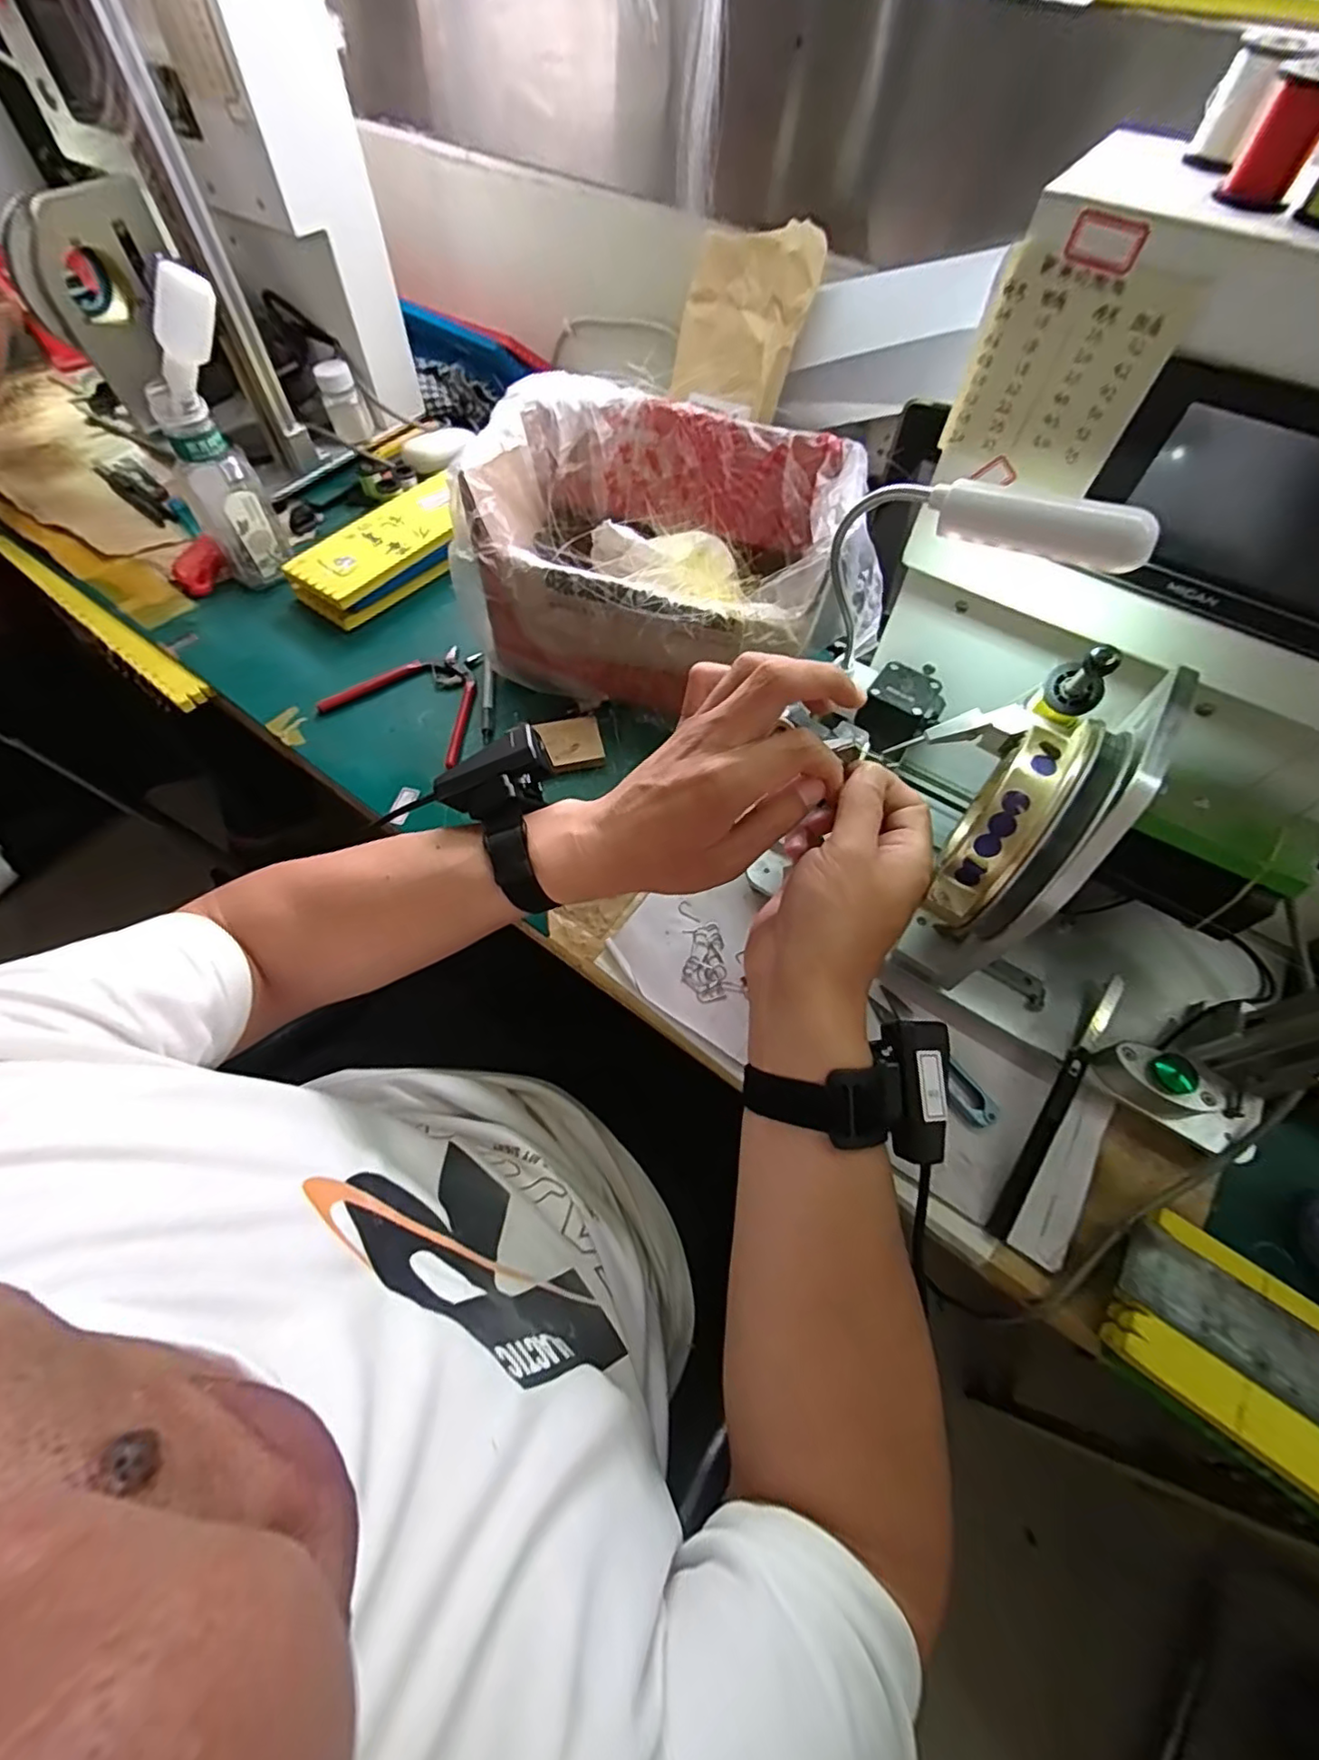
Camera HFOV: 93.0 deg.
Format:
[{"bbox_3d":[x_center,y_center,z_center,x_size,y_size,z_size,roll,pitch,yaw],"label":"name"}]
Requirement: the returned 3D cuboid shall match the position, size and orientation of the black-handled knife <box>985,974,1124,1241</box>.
[{"bbox_3d":[0.250,0.136,0.392,0.014,0.023,0.185,33,65,15],"label":"black-handled knife"}]

